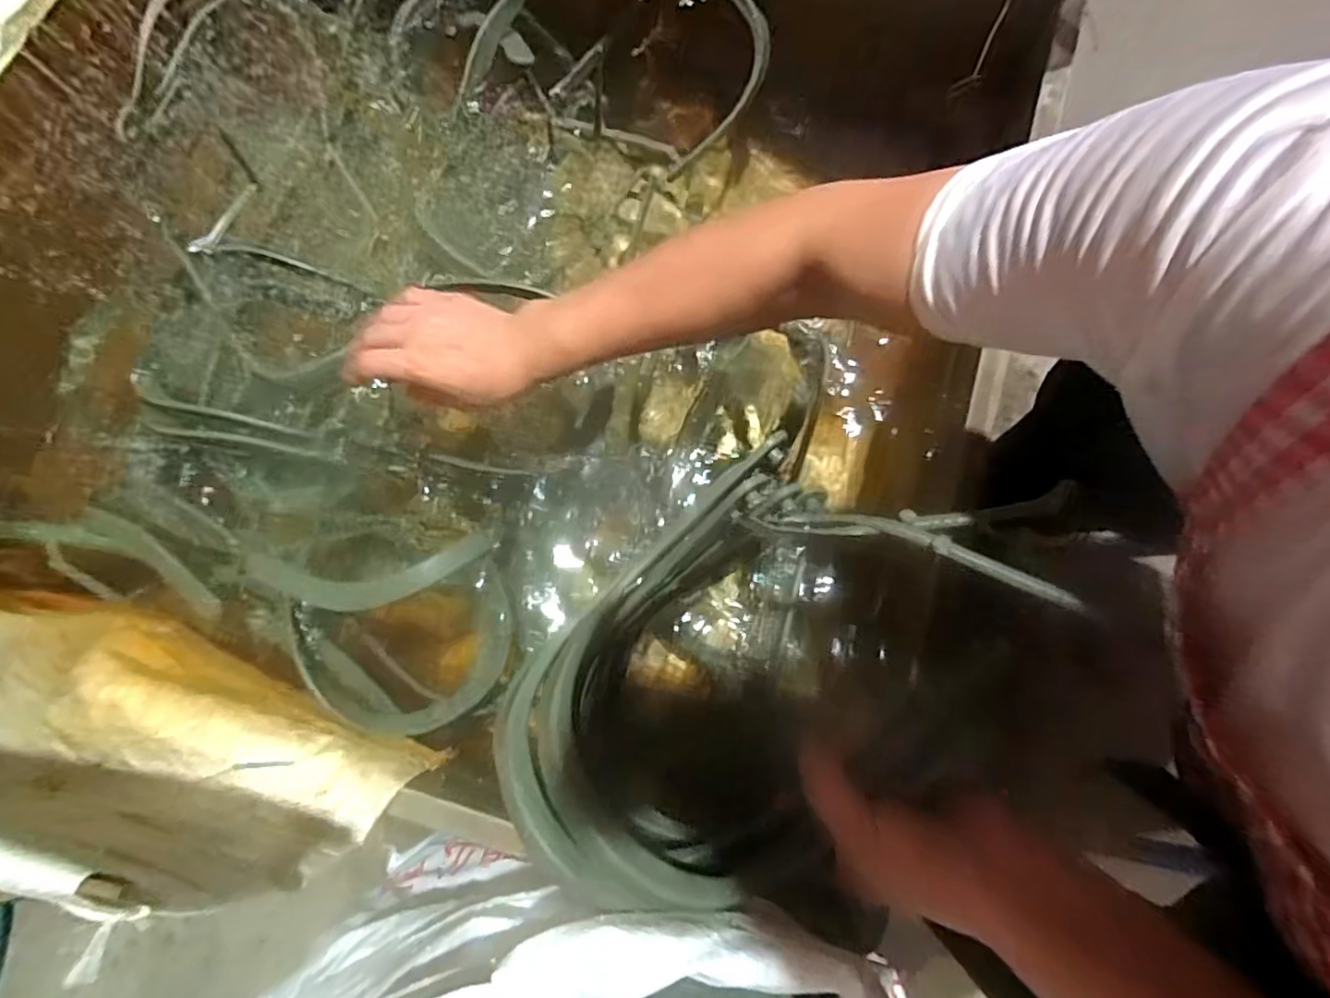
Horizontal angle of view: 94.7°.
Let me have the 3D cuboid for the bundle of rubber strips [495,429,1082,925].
[{"bbox_3d":[0.054,0.074,0.316,0.181,0.087,0.275,38,82,7],"label":"bundle of rubber strips"}]

